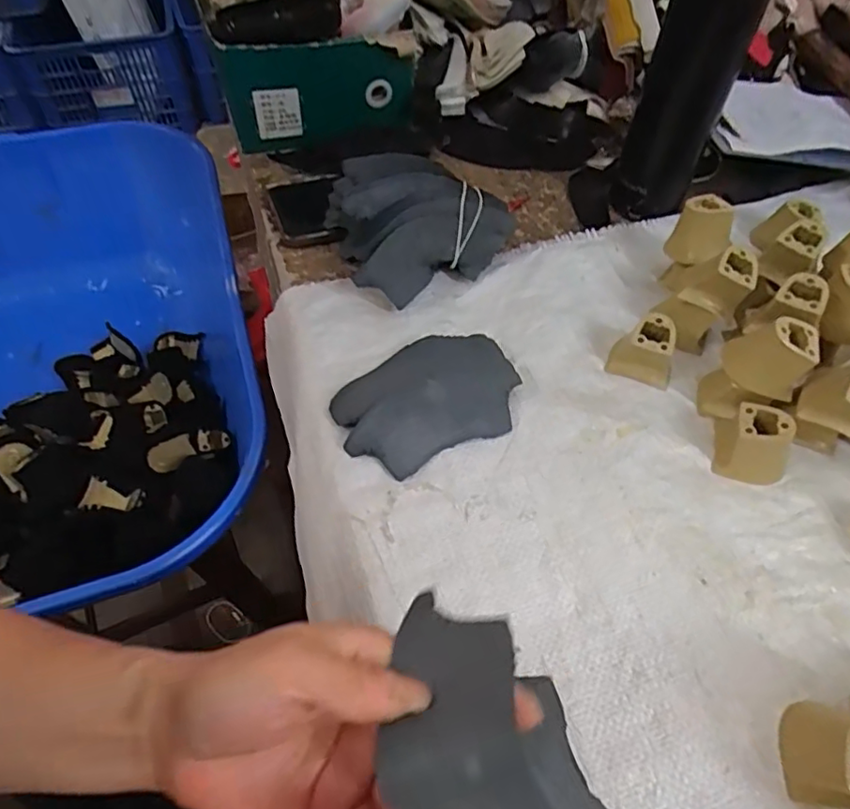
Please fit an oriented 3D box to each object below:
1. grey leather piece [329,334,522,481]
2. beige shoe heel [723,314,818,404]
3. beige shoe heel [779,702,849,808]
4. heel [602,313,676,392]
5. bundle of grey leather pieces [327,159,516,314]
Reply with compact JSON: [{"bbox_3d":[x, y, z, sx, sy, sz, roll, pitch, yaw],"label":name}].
[{"bbox_3d":[0.003,-0.005,0.399,0.124,0.018,0.083,-23,57,-18],"label":"grey leather piece"},{"bbox_3d":[0.219,-0.033,0.377,0.042,0.044,0.036,19,55,12],"label":"beige shoe heel"},{"bbox_3d":[0.193,0.160,0.277,0.038,0.037,0.042,5,53,2],"label":"beige shoe heel"},{"bbox_3d":[0.156,-0.039,0.419,0.044,0.038,0.032,21,55,13],"label":"heel"},{"bbox_3d":[-0.002,-0.144,0.468,0.133,0.065,0.114,-14,55,-12],"label":"bundle of grey leather pieces"}]

